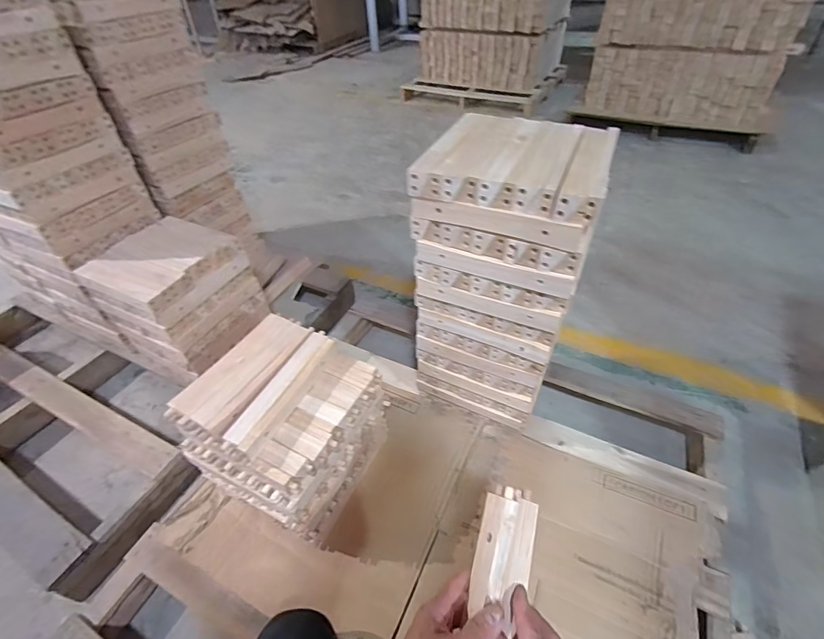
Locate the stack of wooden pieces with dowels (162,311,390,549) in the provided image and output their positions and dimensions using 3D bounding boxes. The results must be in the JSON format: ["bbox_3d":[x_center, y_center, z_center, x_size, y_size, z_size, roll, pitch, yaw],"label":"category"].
[{"bbox_3d":[-0.230,0.213,0.802,0.261,0.285,0.272,19,48,21],"label":"stack of wooden pieces with dowels"}]

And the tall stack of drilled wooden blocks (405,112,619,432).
[{"bbox_3d":[0.174,-0.071,0.798,0.261,0.519,0.261,19,48,21],"label":"tall stack of drilled wooden blocks"}]

